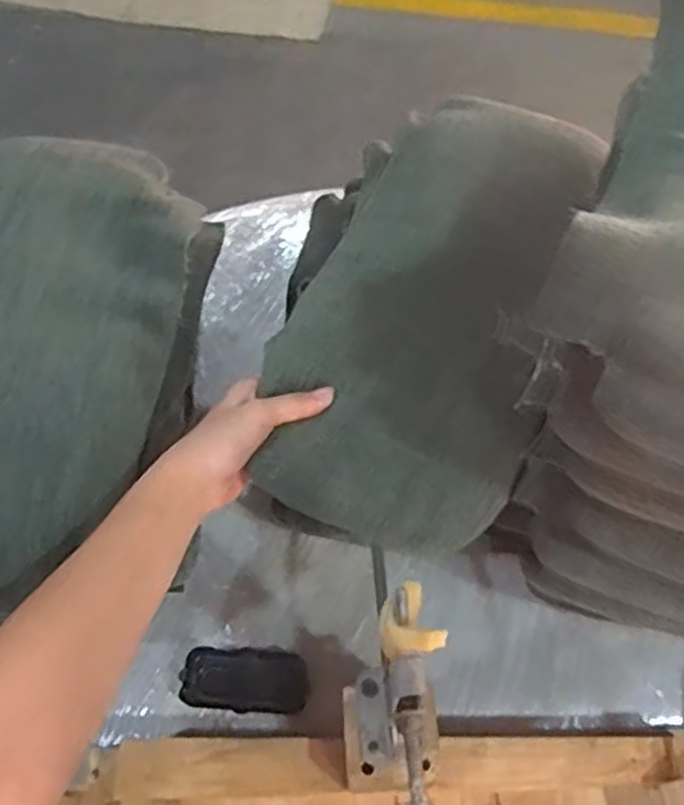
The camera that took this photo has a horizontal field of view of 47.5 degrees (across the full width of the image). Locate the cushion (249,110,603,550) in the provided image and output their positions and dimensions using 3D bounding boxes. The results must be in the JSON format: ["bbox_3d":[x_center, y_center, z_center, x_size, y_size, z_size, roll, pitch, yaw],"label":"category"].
[{"bbox_3d":[0.075,-0.090,0.651,0.207,0.046,0.424,18,66,9],"label":"cushion"}]

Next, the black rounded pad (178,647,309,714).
[{"bbox_3d":[-0.087,0.250,0.700,0.110,0.015,0.053,1,60,0],"label":"black rounded pad"}]

